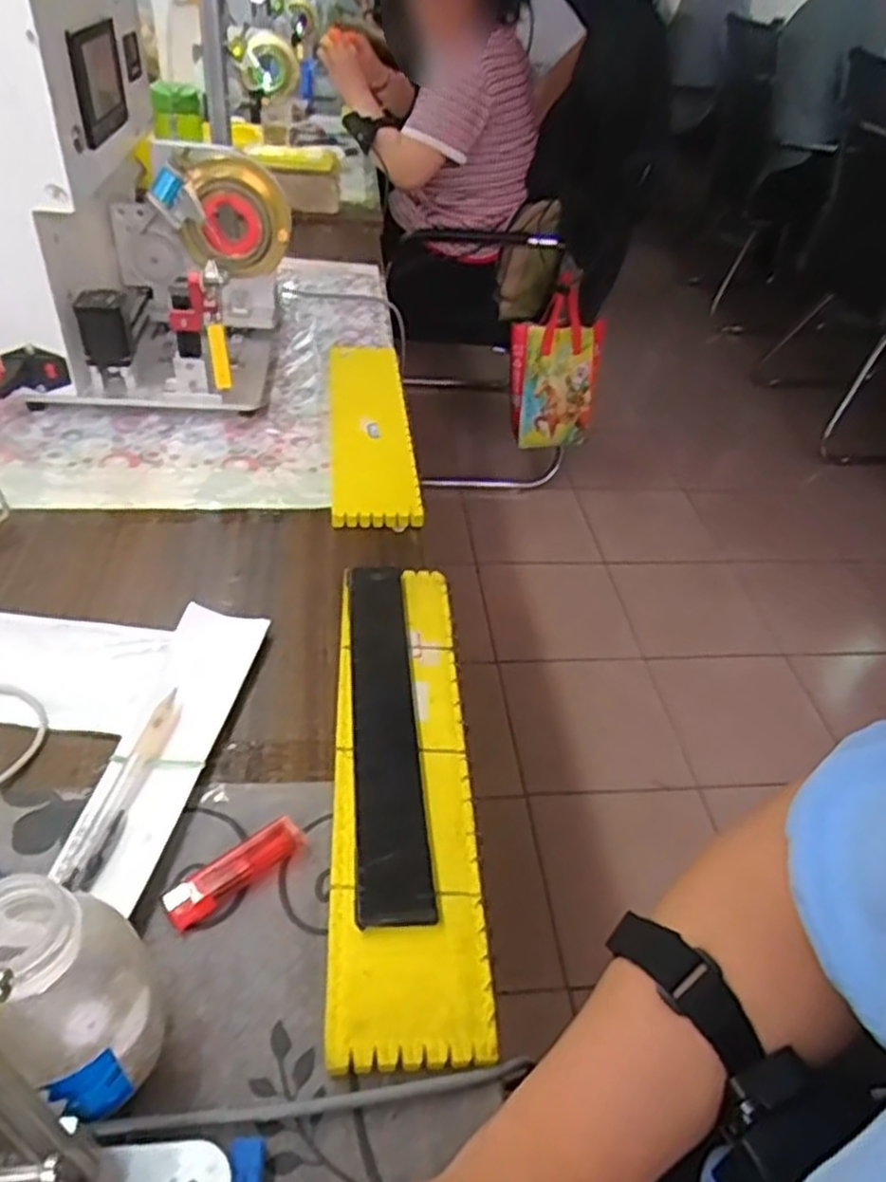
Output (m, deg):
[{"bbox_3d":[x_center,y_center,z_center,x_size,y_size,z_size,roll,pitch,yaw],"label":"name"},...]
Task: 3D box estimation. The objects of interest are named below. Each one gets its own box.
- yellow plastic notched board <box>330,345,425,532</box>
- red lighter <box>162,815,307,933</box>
[{"bbox_3d":[-0.077,-0.185,0.793,0.081,0.019,0.368,0,42,-8],"label":"yellow plastic notched board"},{"bbox_3d":[-0.112,0.151,0.408,0.077,0.011,0.021,-31,53,-35],"label":"red lighter"}]

